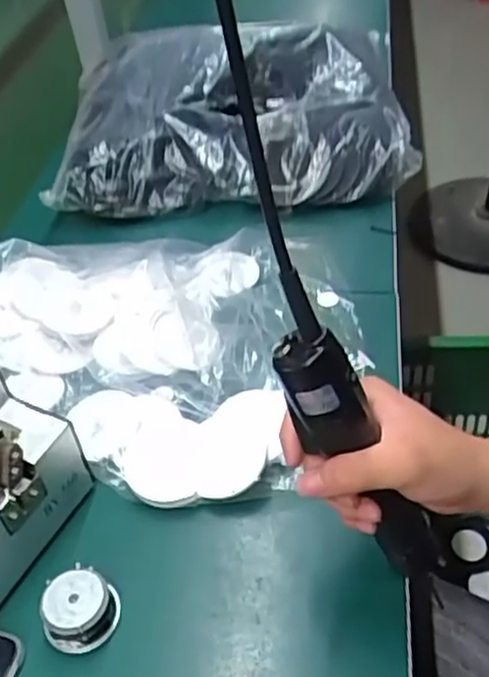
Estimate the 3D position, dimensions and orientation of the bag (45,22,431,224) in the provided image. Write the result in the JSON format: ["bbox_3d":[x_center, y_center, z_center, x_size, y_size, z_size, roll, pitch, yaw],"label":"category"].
[{"bbox_3d":[-0.013,-0.292,0.866,0.427,0.100,0.332,-7,44,-1],"label":"bag"}]

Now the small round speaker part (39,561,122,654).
[{"bbox_3d":[-0.107,0.177,0.456,0.046,0.027,0.046,-3,44,3],"label":"small round speaker part"}]

